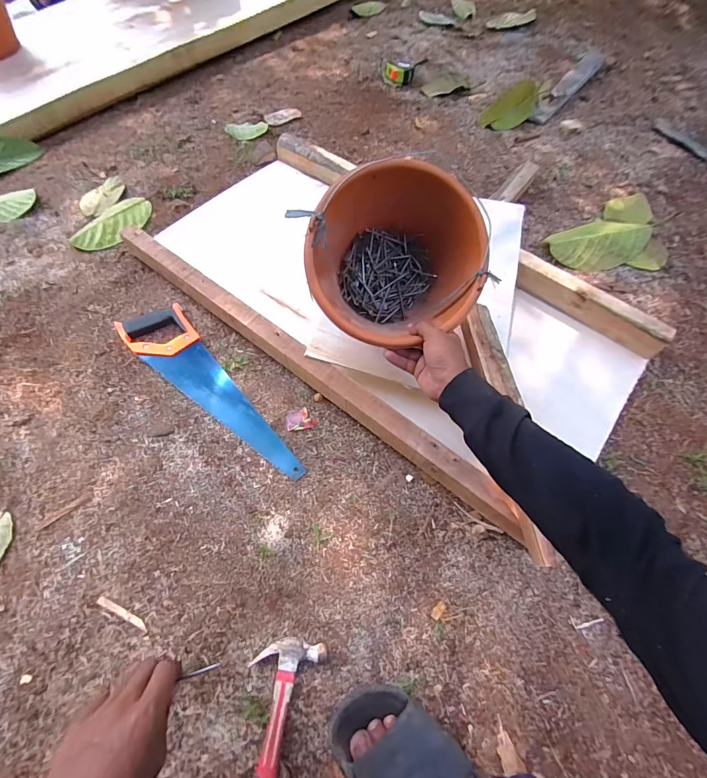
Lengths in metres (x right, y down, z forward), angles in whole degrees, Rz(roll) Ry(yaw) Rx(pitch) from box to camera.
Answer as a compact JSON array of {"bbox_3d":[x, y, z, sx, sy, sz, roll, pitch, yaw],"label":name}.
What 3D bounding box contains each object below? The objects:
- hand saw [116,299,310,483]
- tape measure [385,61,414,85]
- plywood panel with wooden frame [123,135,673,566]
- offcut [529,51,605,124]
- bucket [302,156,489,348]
[{"bbox_3d":[-0.258,0.004,0.688,0.107,0.024,0.447,-40,71,-18],"label":"hand saw"},{"bbox_3d":[0.143,-0.995,1.206,0.091,0.040,0.066,11,65,4],"label":"tape measure"},{"bbox_3d":[0.068,-0.224,0.761,0.991,0.091,0.535,36,69,15],"label":"plywood panel with wooden frame"},{"bbox_3d":[0.672,-0.944,1.180,0.065,0.014,0.466,36,69,15],"label":"offcut"},{"bbox_3d":[0.060,-0.206,0.623,0.253,0.215,0.240,18,101,-5],"label":"bucket"}]

